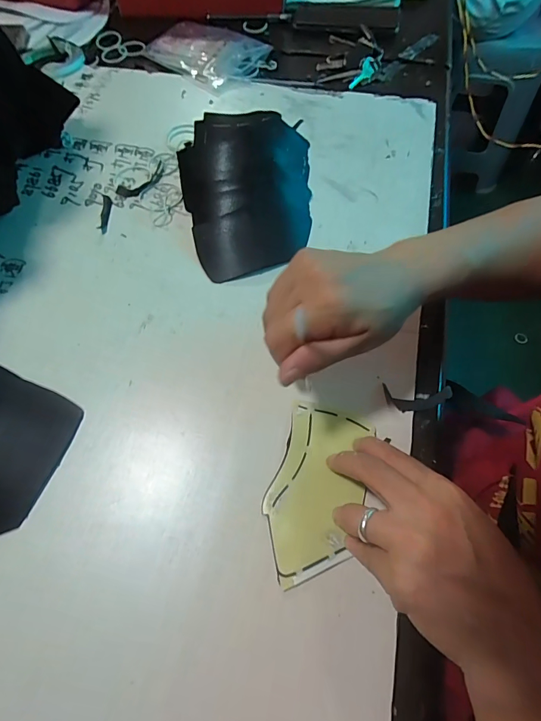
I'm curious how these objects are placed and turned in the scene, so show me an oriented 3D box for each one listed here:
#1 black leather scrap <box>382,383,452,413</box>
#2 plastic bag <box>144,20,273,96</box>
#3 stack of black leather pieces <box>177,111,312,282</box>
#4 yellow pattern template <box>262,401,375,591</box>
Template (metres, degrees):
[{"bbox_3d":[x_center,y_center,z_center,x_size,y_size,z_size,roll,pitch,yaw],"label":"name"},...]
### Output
[{"bbox_3d":[0.130,0.032,0.323,0.067,0.006,0.024,4,61,-12],"label":"black leather scrap"},{"bbox_3d":[-0.095,-0.469,0.564,0.172,0.020,0.125,39,71,18],"label":"plastic bag"},{"bbox_3d":[-0.029,-0.185,0.407,0.148,0.045,0.221,1,64,1],"label":"stack of black leather pieces"},{"bbox_3d":[0.035,0.099,0.288,0.067,0.004,0.129,16,66,10],"label":"yellow pattern template"}]

